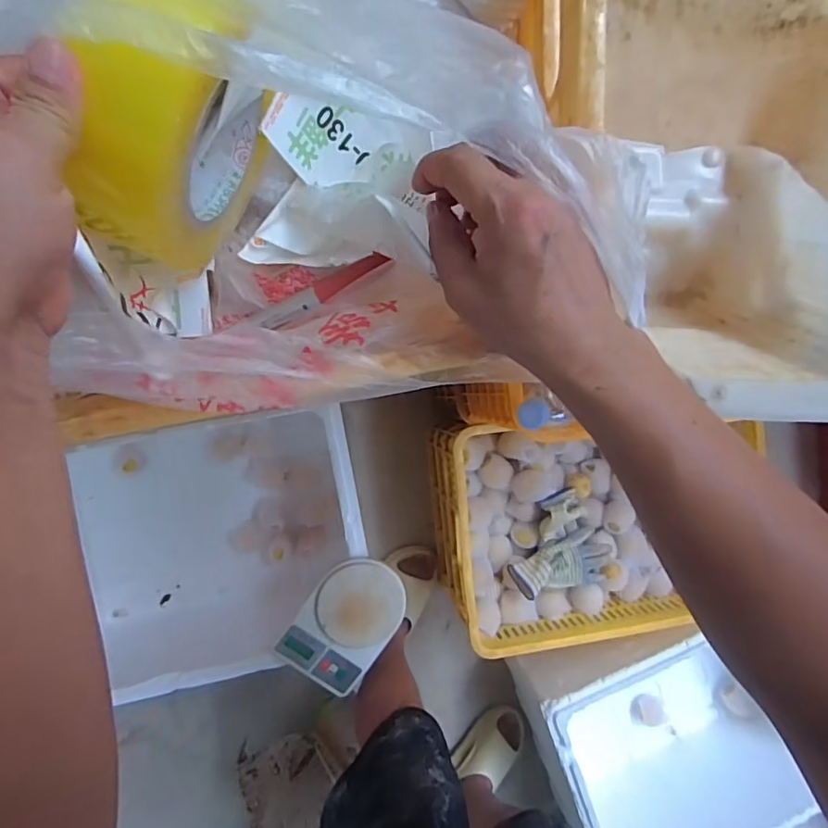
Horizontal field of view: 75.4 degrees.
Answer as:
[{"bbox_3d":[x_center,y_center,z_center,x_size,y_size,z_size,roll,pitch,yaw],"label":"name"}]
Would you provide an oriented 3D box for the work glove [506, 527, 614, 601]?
[{"bbox_3d":[0.277,0.293,1.004,0.181,0.044,0.094,-24,95,-6],"label":"work glove"}]

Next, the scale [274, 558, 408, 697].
[{"bbox_3d":[-0.110,0.346,0.880,0.154,0.032,0.224,32,88,-7],"label":"scale"}]

